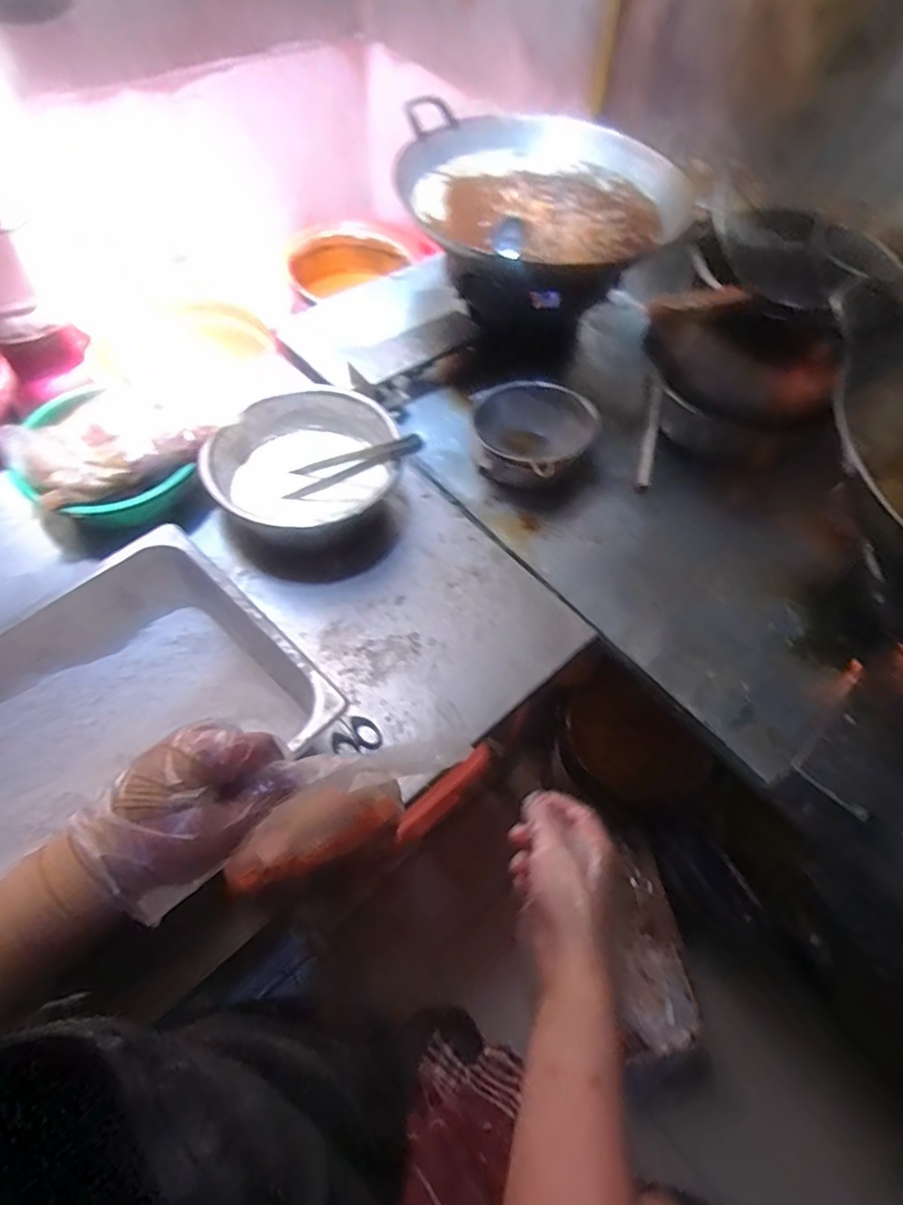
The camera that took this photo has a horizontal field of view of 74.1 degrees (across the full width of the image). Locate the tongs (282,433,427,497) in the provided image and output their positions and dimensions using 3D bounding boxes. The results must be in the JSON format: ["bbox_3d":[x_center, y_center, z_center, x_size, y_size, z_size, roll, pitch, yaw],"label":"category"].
[{"bbox_3d":[-0.144,-0.202,0.872,0.222,0.023,0.072,-12,54,23],"label":"tongs"}]

